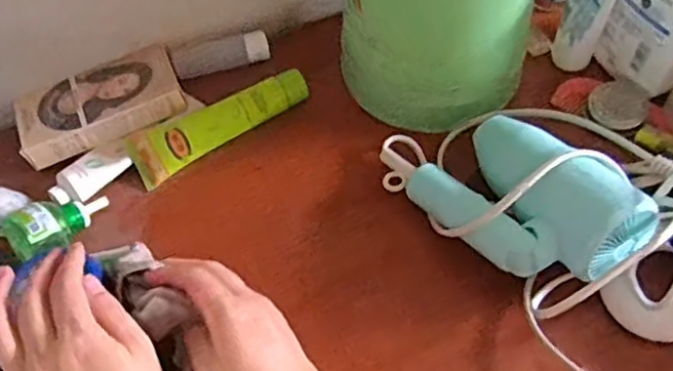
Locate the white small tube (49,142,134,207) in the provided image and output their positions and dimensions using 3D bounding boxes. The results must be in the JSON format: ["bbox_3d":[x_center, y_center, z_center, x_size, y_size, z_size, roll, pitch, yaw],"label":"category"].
[{"bbox_3d":[-0.204,-0.012,0.559,0.034,0.023,0.071,36,66,23],"label":"white small tube"}]

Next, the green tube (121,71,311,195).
[{"bbox_3d":[-0.096,-0.053,0.561,0.152,0.026,0.034,-28,61,-14],"label":"green tube"}]

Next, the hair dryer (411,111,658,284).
[{"bbox_3d":[0.133,0.011,0.476,0.096,0.075,0.143,-34,62,-17],"label":"hair dryer"}]

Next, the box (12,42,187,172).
[{"bbox_3d":[-0.200,-0.068,0.573,0.135,0.031,0.067,-24,60,-11],"label":"box"}]

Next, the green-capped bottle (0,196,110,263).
[{"bbox_3d":[-0.210,0.028,0.506,0.074,0.043,0.039,-27,60,-13],"label":"green-capped bottle"}]

